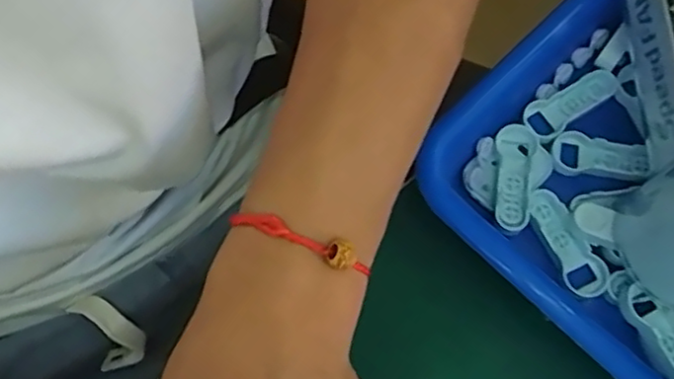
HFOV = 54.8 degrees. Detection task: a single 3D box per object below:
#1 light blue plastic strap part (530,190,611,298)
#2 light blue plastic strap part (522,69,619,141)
[{"bbox_3d":[0.100,0.024,0.286,0.015,0.010,0.050,-27,75,-10],"label":"light blue plastic strap part"},{"bbox_3d":[0.108,-0.041,0.305,0.049,0.008,0.019,-35,77,-12],"label":"light blue plastic strap part"}]

